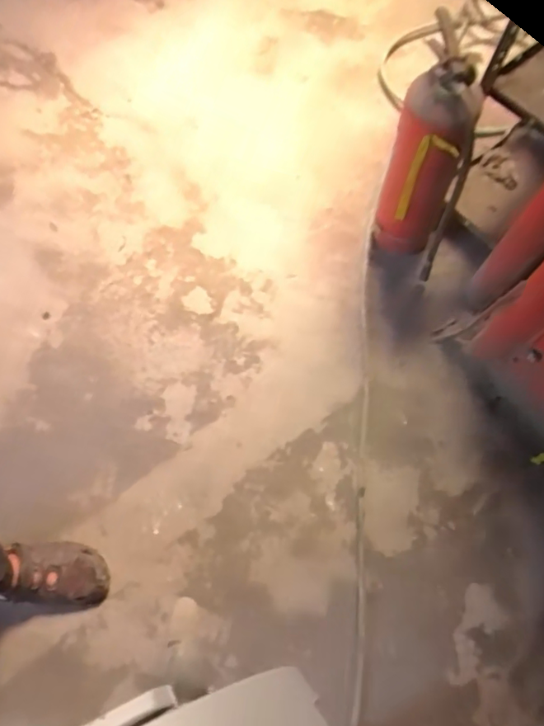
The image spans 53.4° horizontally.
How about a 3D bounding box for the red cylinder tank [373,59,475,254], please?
[{"bbox_3d":[0.291,-0.358,1.047,0.130,0.416,0.115,6,70,2],"label":"red cylinder tank"}]

